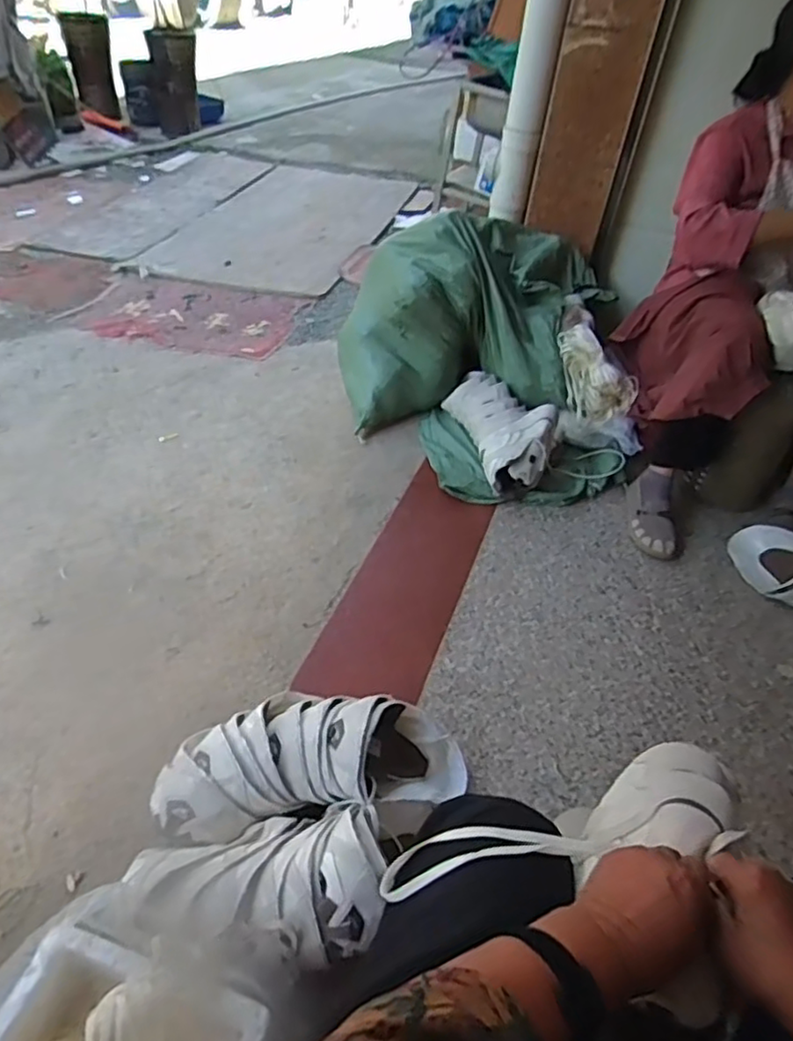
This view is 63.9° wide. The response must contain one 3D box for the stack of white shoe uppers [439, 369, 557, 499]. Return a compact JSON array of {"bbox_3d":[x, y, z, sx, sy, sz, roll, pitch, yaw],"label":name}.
[{"bbox_3d":[0.262,-0.239,1.564,0.177,0.156,0.393,-7,44,-14],"label":"stack of white shoe uppers"}]

